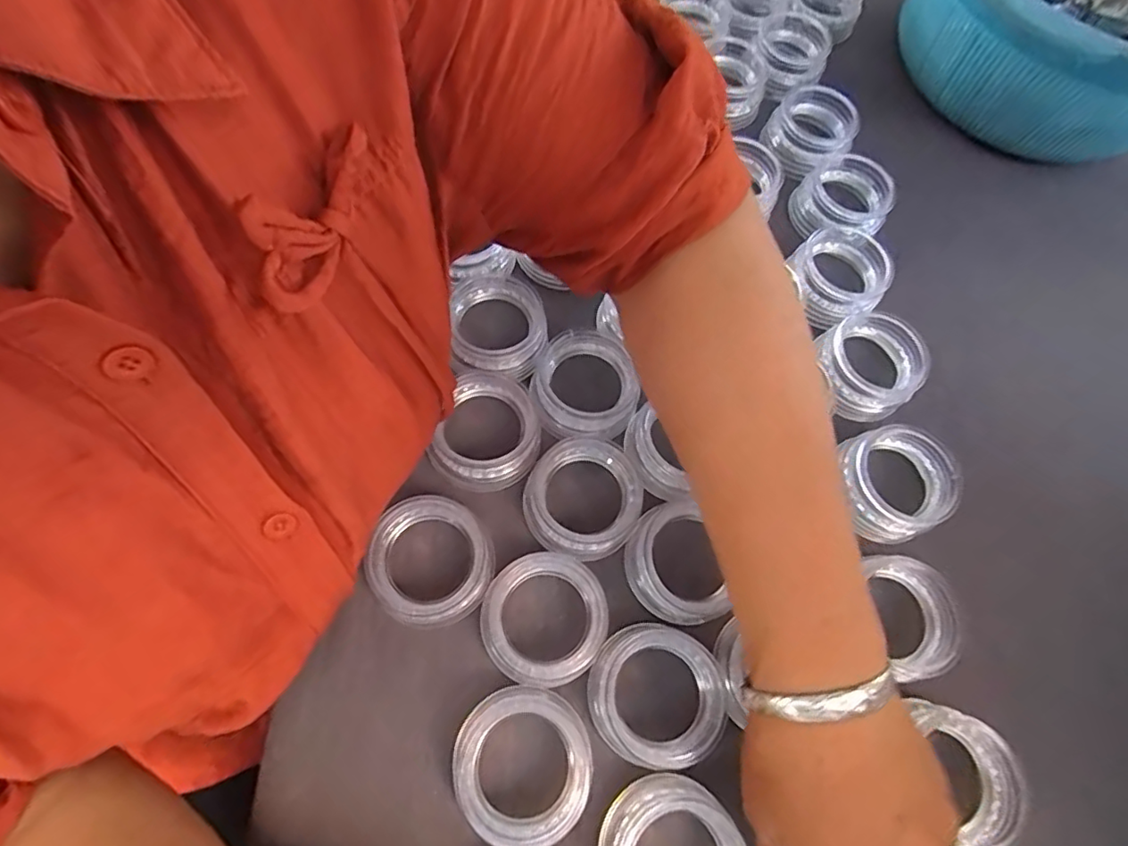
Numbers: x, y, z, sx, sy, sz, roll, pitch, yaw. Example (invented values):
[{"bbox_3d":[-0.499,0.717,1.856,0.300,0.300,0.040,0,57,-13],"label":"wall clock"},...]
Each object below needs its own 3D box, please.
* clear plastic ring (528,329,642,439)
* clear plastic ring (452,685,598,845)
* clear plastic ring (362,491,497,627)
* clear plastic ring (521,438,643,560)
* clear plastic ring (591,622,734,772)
[{"bbox_3d":[0.014,-0.022,0.345,0.062,0.029,0.066,34,70,8],"label":"clear plastic ring"},{"bbox_3d":[-0.020,0.167,0.280,0.066,0.016,0.067,2,69,-5],"label":"clear plastic ring"},{"bbox_3d":[-0.073,0.075,0.306,0.066,0.028,0.064,-39,77,-18],"label":"clear plastic ring"},{"bbox_3d":[0.010,0.043,0.326,0.065,0.025,0.064,2,69,-5],"label":"clear plastic ring"},{"bbox_3d":[0.047,0.140,0.292,0.067,0.022,0.064,2,69,-5],"label":"clear plastic ring"}]

